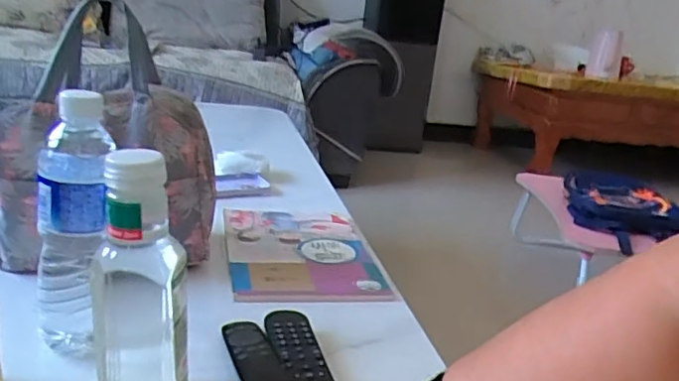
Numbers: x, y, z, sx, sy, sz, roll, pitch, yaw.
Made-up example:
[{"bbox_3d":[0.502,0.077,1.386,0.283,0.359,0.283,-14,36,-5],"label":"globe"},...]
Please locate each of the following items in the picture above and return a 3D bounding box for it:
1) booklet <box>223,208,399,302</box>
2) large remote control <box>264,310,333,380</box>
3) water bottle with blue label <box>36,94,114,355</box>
[{"bbox_3d":[-0.053,0.077,0.791,0.186,0.008,0.271,2,19,-15],"label":"booklet"},{"bbox_3d":[-0.036,0.154,0.534,0.043,0.016,0.153,0,19,-20],"label":"large remote control"},{"bbox_3d":[-0.224,0.029,0.514,0.062,0.222,0.054,5,18,-6],"label":"water bottle with blue label"}]

